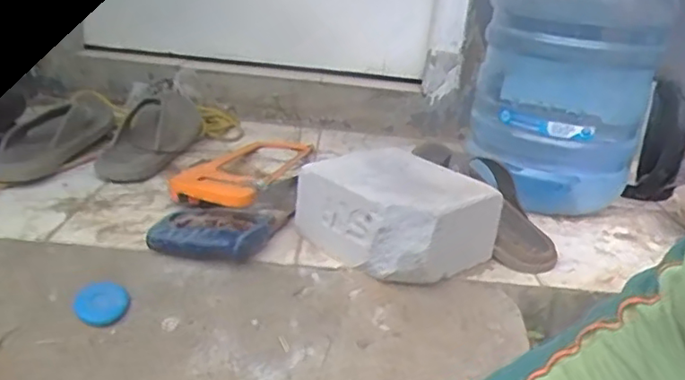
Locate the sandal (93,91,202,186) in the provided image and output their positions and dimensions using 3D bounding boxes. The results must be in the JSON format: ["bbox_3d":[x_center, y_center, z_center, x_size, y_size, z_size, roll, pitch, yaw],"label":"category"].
[{"bbox_3d":[-0.323,-0.092,1.015,0.116,0.072,0.275,8,34,6],"label":"sandal"}]

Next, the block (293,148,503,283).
[{"bbox_3d":[0.069,0.031,0.778,0.174,0.107,0.200,-13,27,-42],"label":"block"}]

